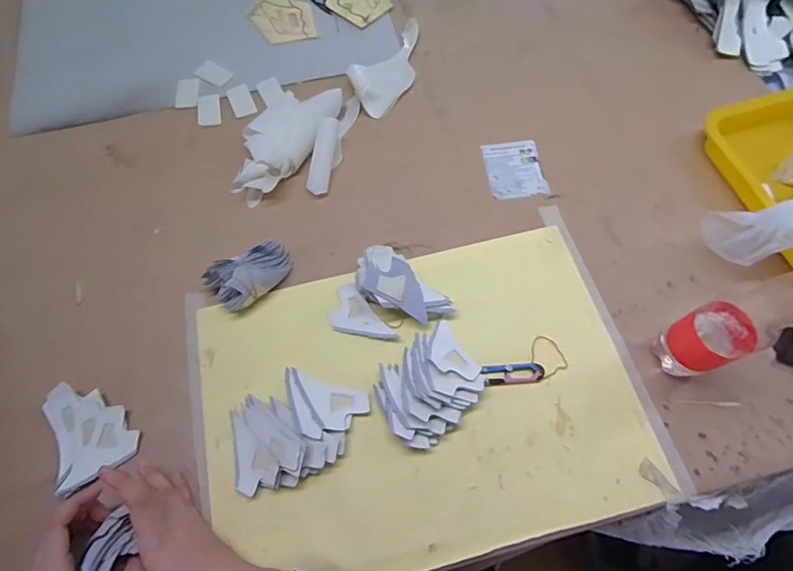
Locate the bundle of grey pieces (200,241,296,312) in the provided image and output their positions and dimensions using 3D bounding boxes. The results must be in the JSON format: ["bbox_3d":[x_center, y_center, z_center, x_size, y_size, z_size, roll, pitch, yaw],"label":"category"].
[{"bbox_3d":[-0.167,-0.017,0.543,0.098,0.052,0.058,-39,71,-16],"label":"bundle of grey pieces"}]

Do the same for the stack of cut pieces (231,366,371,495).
[{"bbox_3d":[-0.105,0.143,0.482,0.144,0.040,0.102,-35,70,-14],"label":"stack of cut pieces"}]

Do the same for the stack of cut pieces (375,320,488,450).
[{"bbox_3d":[0.035,0.104,0.499,0.121,0.033,0.095,-41,71,-16],"label":"stack of cut pieces"}]

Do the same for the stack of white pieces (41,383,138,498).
[{"bbox_3d":[-0.321,0.148,0.485,0.076,0.020,0.101,-34,69,-14],"label":"stack of white pieces"}]

